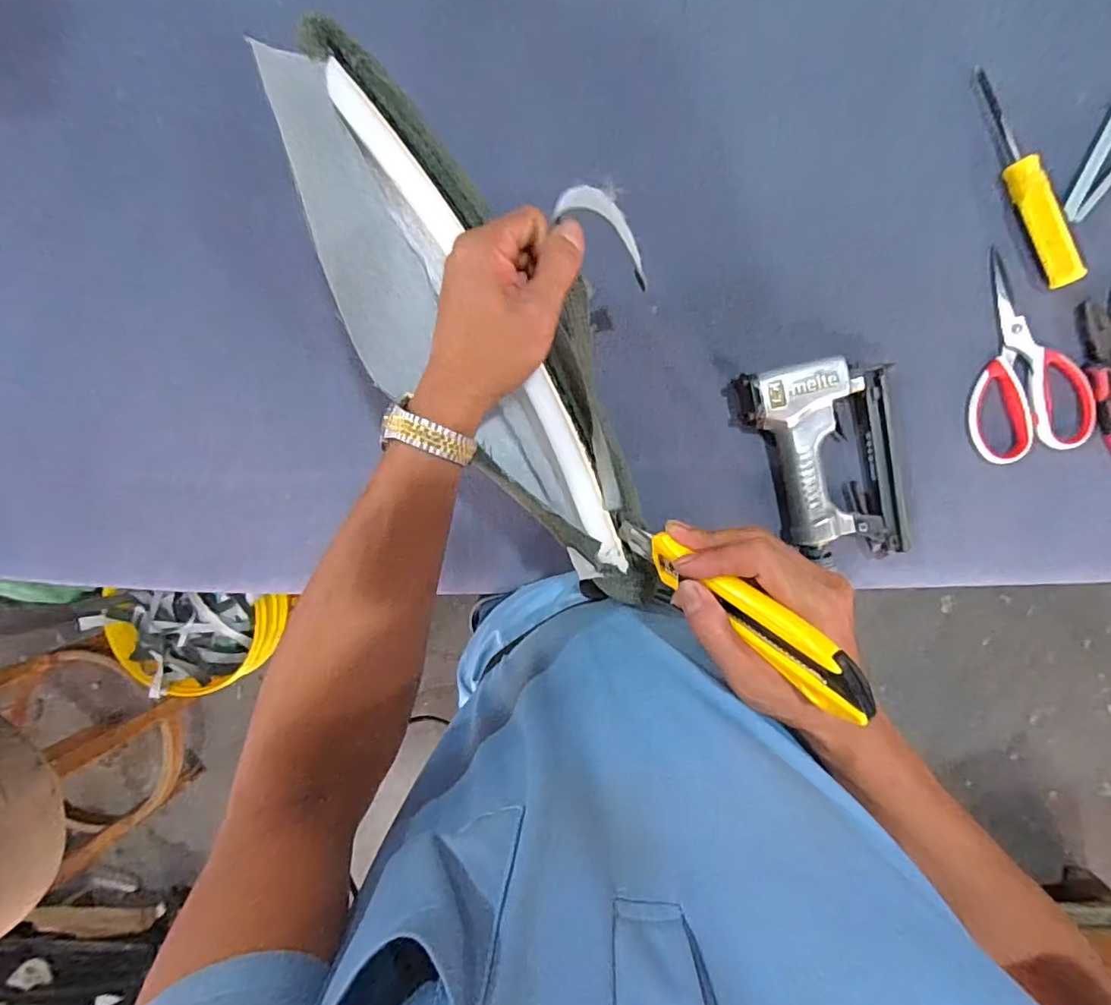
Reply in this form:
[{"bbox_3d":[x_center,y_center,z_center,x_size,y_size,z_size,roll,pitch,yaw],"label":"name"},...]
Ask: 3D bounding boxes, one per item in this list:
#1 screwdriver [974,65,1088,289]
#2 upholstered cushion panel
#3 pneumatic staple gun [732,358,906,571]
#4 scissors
[{"bbox_3d":[0.411,-0.285,0.474,0.024,0.026,0.200,-23,92,9],"label":"screwdriver"},{"bbox_3d":[-0.052,-0.105,0.352,0.126,0.051,0.396,-33,95,10],"label":"upholstered cushion panel"},{"bbox_3d":[0.250,-0.036,0.512,0.134,0.040,0.185,-10,94,9],"label":"pneumatic staple gun"},{"bbox_3d":[0.419,-0.131,0.493,0.097,0.007,0.180,-15,93,9],"label":"scissors"}]

